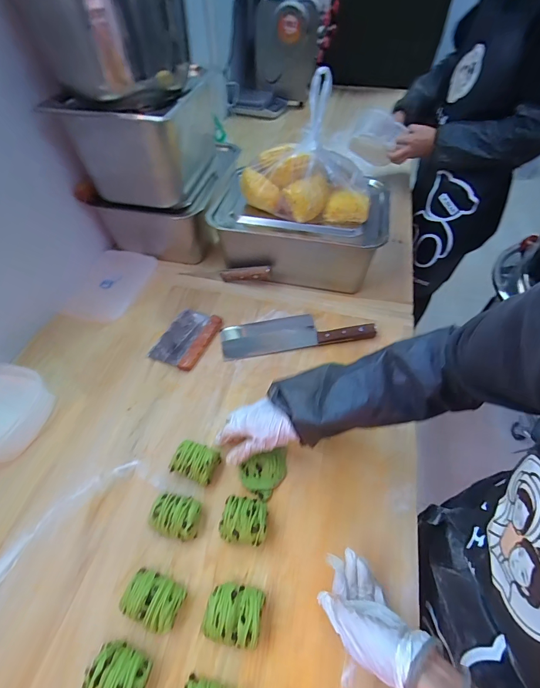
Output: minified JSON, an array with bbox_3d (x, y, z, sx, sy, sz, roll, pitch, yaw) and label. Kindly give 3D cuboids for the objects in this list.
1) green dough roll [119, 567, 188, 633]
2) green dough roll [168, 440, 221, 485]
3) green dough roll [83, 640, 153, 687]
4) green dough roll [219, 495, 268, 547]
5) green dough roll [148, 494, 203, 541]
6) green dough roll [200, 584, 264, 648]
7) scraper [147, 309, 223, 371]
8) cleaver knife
[{"bbox_3d":[-0.149,0.327,0.422,0.072,0.040,0.049,16,55,12],"label":"green dough roll"},{"bbox_3d":[-0.118,0.189,0.526,0.072,0.045,0.056,15,55,12],"label":"green dough roll"},{"bbox_3d":[-0.174,0.380,0.372,0.064,0.035,0.053,11,54,9],"label":"green dough roll"},{"bbox_3d":[-0.036,0.253,0.474,0.064,0.045,0.061,0,53,0],"label":"green dough roll"},{"bbox_3d":[-0.137,0.250,0.480,0.068,0.043,0.054,12,54,10],"label":"green dough roll"},{"bbox_3d":[-0.044,0.336,0.412,0.069,0.045,0.057,10,54,8],"label":"green dough roll"},{"bbox_3d":[-0.177,-0.016,0.699,0.109,0.024,0.143,21,56,15],"label":"scraper"},{"bbox_3d":[0.056,-0.028,0.703,0.316,0.021,0.090,-7,53,-4],"label":"cleaver knife"}]

